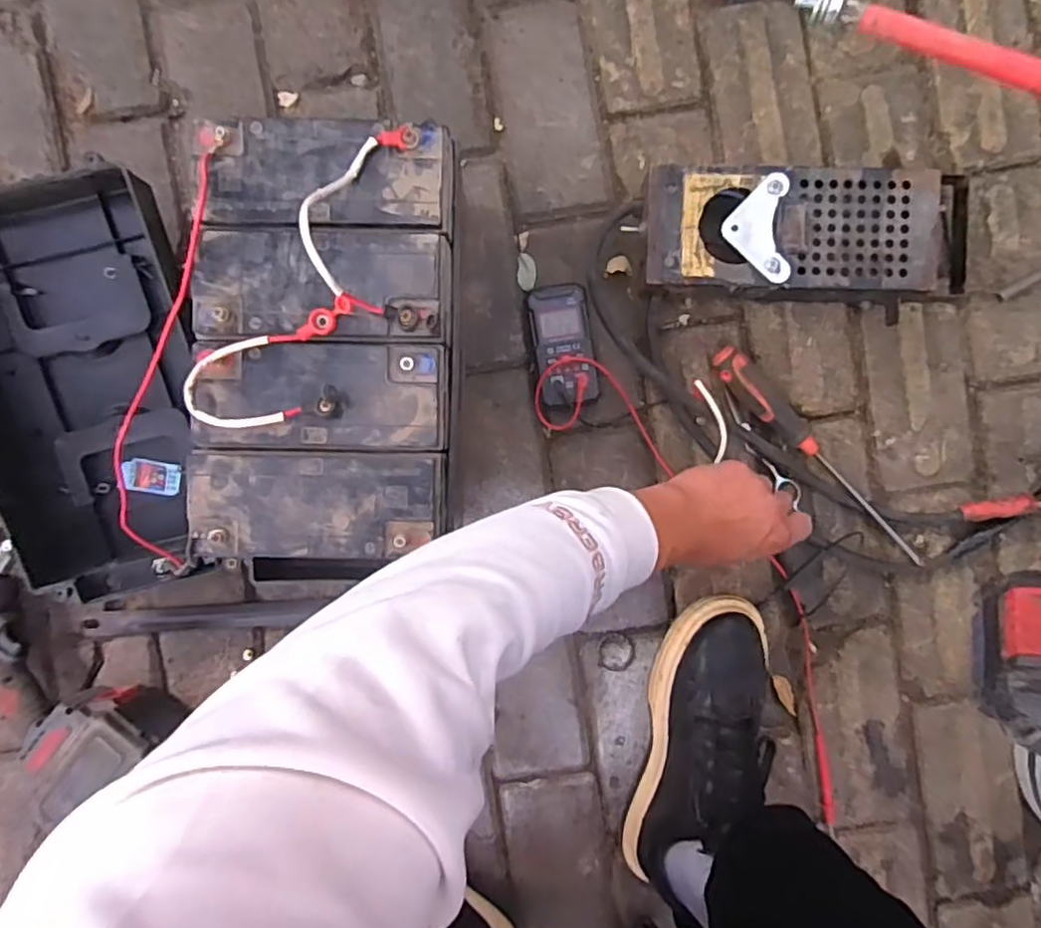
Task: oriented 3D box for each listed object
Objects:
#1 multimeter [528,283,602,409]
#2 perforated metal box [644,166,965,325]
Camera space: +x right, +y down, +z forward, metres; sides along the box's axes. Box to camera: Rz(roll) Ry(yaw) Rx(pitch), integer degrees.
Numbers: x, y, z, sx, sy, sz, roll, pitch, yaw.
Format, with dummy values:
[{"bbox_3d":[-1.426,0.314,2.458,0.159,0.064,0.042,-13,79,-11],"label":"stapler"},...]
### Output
[{"bbox_3d":[0.042,-0.111,0.626,0.054,0.031,0.110,-9,93,-1],"label":"multimeter"},{"bbox_3d":[0.254,-0.203,0.605,0.297,0.067,0.117,2,93,-2],"label":"perforated metal box"}]

